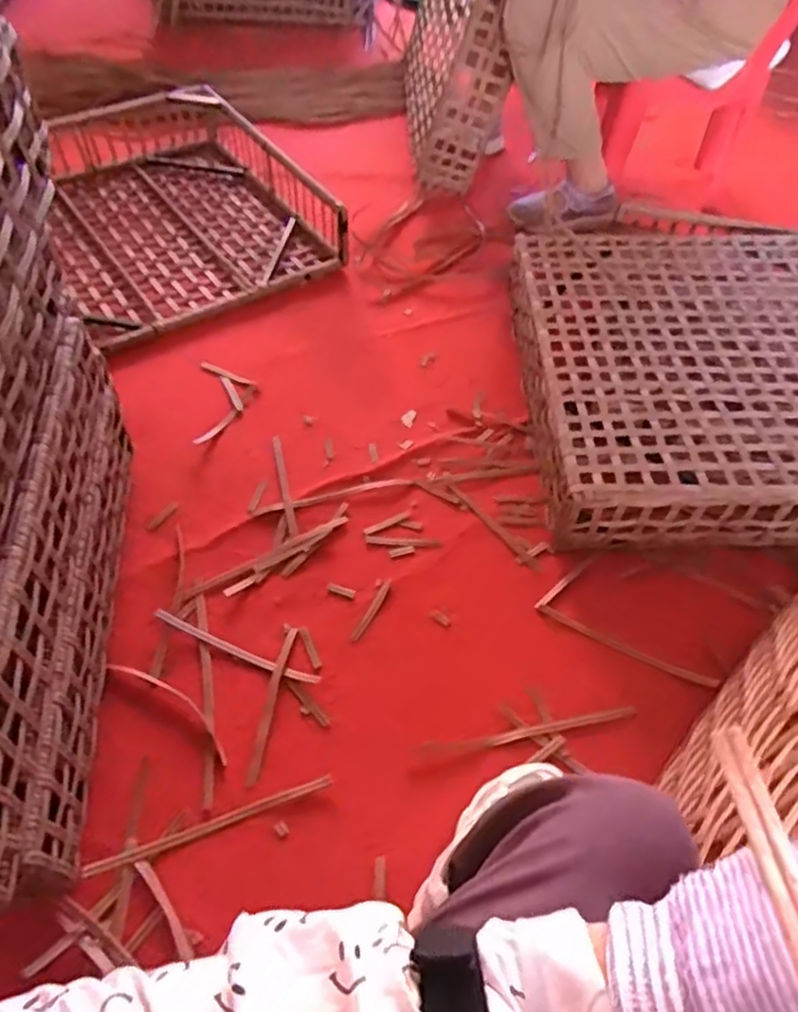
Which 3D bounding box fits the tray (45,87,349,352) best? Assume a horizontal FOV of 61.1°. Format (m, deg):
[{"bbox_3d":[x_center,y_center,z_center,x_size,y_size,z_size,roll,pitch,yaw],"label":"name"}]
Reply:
[{"bbox_3d":[-0.494,-0.641,1.457,0.552,0.136,0.665,-26,59,-21],"label":"tray"}]

